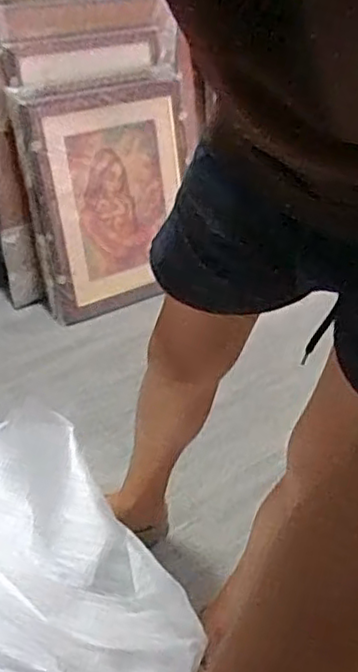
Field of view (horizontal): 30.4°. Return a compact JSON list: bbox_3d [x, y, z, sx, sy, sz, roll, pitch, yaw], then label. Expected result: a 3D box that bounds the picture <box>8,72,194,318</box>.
[{"bbox_3d":[-0.156,-0.350,1.587,0.435,0.549,0.073,-20,24,-29],"label":"picture"}]

